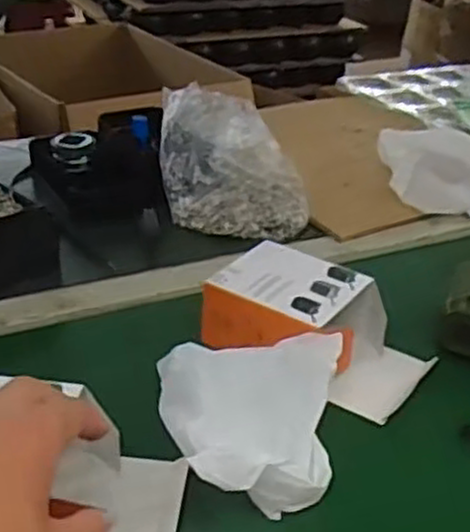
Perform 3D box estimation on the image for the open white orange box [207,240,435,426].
[{"bbox_3d":[0.069,0.050,0.633,0.171,0.066,0.105,22,35,31],"label":"open white orange box"}]

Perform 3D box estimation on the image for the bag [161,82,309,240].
[{"bbox_3d":[-0.001,-0.121,0.868,0.163,0.107,0.170,1,29,-3],"label":"bag"}]

